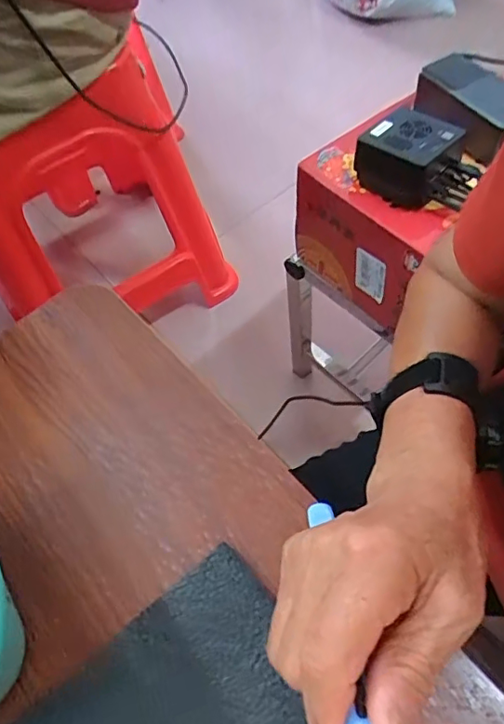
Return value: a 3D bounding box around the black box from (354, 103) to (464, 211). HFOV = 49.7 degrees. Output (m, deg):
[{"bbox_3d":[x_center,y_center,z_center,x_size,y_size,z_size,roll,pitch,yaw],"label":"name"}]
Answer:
[{"bbox_3d":[0.152,-0.200,0.534,0.081,0.053,0.079,31,67,21],"label":"black box"}]

